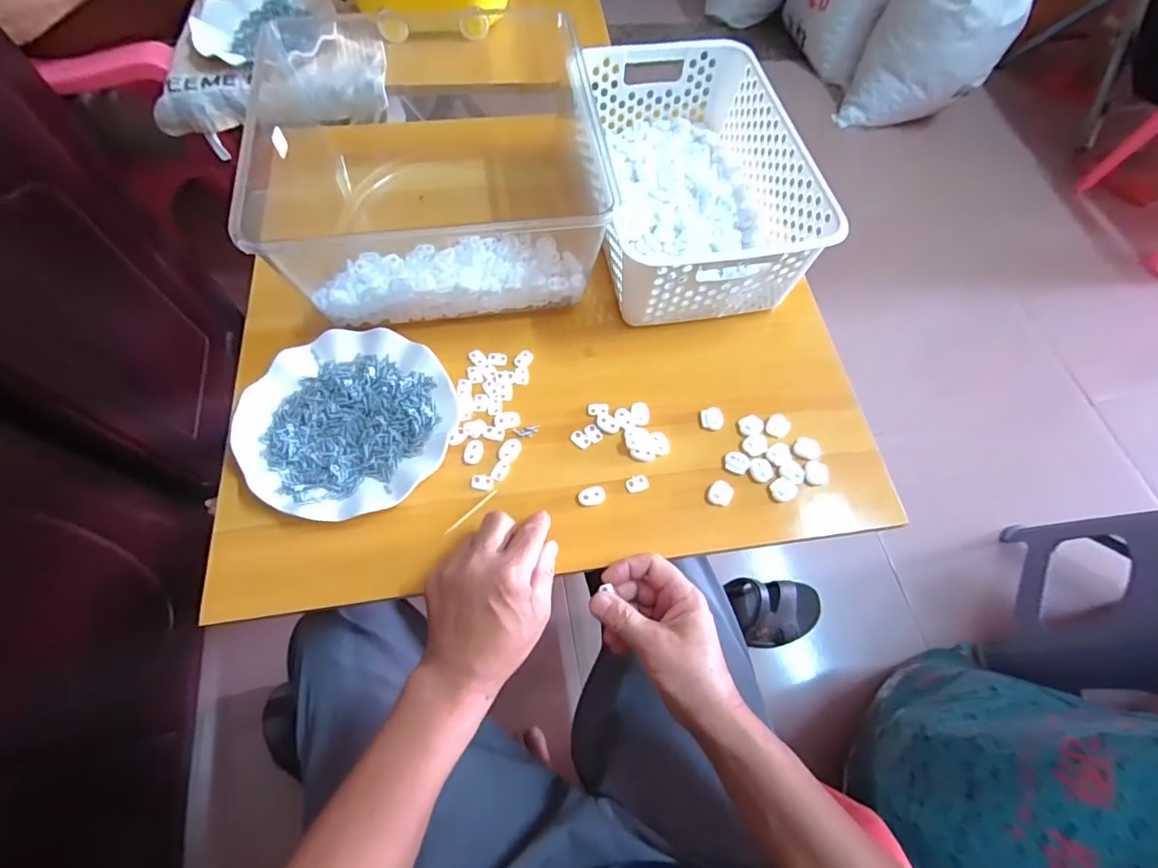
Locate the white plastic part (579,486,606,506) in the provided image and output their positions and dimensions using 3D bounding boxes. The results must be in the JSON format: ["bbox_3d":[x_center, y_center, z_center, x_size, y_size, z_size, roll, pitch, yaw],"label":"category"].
[{"bbox_3d":[0.012,0.055,0.458,0.024,0.004,0.016,-7,65,-6],"label":"white plastic part"}]

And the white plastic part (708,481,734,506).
[{"bbox_3d":[0.126,0.053,0.459,0.021,0.010,0.021,1,64,-2],"label":"white plastic part"}]

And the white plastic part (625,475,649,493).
[{"bbox_3d":[0.053,0.045,0.466,0.020,0.005,0.014,-6,65,-5],"label":"white plastic part"}]

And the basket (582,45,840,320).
[{"bbox_3d":[0.117,-0.267,0.557,0.190,0.117,0.304,-9,65,-7],"label":"basket"}]

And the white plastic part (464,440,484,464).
[{"bbox_3d":[-0.095,0.016,0.468,0.017,0.004,0.022,6,64,0],"label":"white plastic part"}]

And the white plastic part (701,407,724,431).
[{"bbox_3d":[0.127,-0.015,0.495,0.020,0.012,0.022,-8,65,-7],"label":"white plastic part"}]

